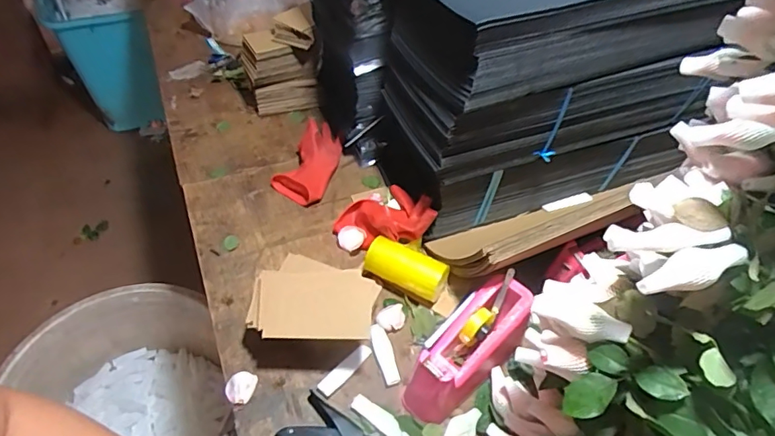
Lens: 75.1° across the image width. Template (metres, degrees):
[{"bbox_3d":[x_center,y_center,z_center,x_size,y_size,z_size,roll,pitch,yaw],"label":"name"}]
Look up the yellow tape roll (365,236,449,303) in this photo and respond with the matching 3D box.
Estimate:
[{"bbox_3d":[0.028,0.080,0.775,0.125,0.055,0.052,26,52,19],"label":"yellow tape roll"}]

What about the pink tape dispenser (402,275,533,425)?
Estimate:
[{"bbox_3d":[0.103,0.170,0.669,0.077,0.101,0.218,37,56,27],"label":"pink tape dispenser"}]

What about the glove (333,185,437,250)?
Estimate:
[{"bbox_3d":[-0.010,0.001,0.833,0.149,0.085,0.116,-10,50,-12],"label":"glove"}]

